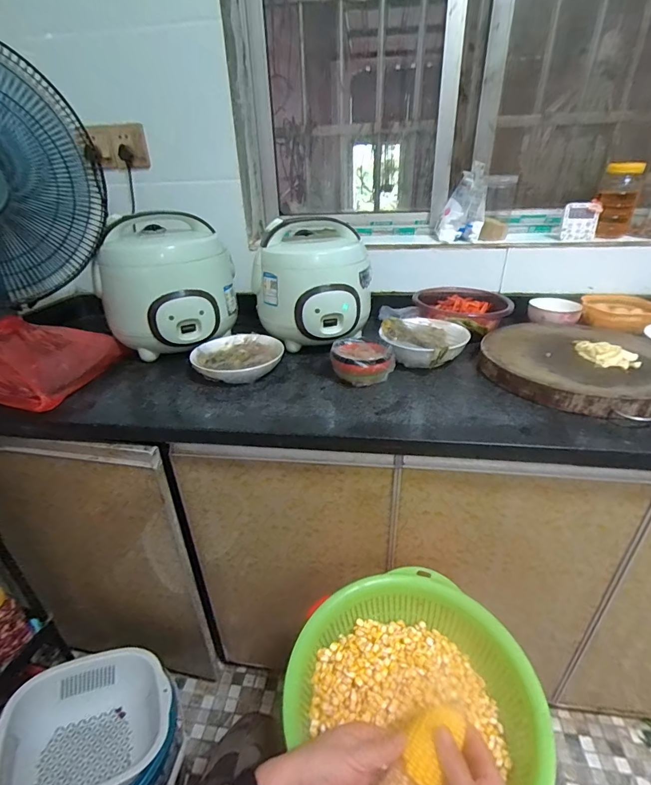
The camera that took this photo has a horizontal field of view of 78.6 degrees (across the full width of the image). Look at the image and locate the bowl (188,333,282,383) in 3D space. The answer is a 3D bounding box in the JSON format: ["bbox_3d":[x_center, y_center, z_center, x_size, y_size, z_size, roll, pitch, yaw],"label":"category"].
[{"bbox_3d":[-0.181,-0.073,0.827,0.178,0.053,0.190,-12,31,-17],"label":"bowl"}]

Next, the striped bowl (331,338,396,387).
[{"bbox_3d":[0.071,-0.054,0.756,0.115,0.063,0.102,1,29,5],"label":"striped bowl"}]

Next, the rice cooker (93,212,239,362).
[{"bbox_3d":[-0.332,-0.237,0.863,0.204,0.250,0.242,19,36,33],"label":"rice cooker"}]

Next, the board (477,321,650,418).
[{"bbox_3d":[0.475,-0.061,0.747,0.335,0.057,0.324,-2,29,1],"label":"board"}]

